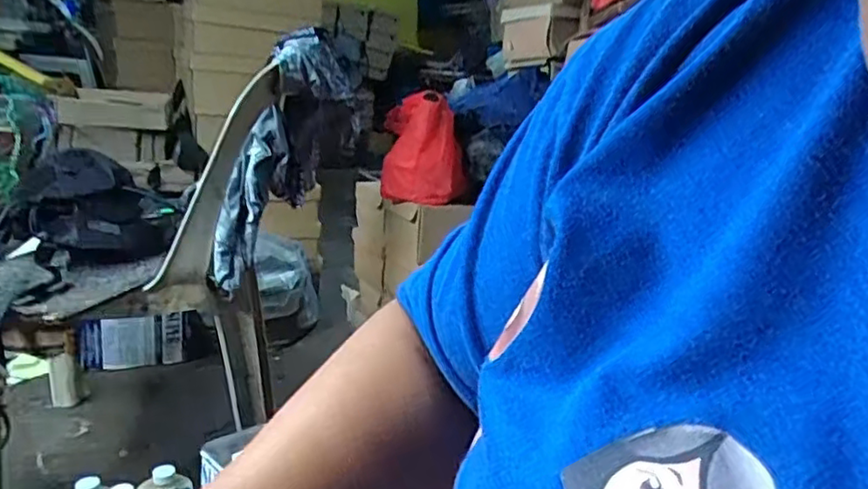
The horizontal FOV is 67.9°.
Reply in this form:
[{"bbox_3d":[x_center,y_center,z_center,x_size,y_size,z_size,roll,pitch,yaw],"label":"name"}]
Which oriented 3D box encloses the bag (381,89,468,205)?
[{"bbox_3d":[-0.016,-0.177,1.178,0.147,0.179,0.142,5,15,-2],"label":"bag"}]

